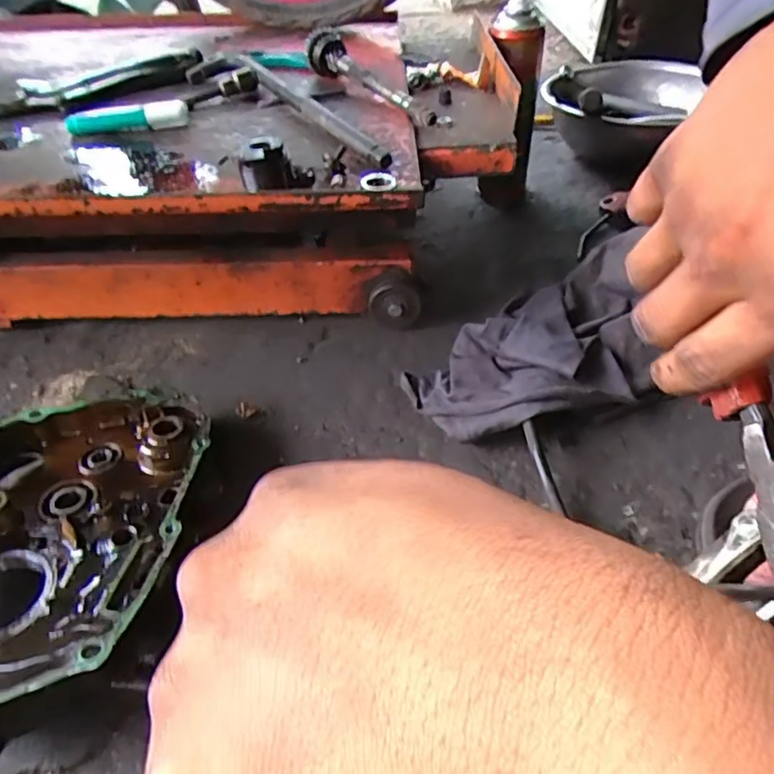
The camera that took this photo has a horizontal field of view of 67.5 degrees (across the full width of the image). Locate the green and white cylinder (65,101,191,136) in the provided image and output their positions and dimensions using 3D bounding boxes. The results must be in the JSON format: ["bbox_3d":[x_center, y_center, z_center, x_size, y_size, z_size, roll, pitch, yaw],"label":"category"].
[{"bbox_3d":[-0.232,-0.239,0.517,0.102,0.019,0.026,-6,44,-4],"label":"green and white cylinder"}]

